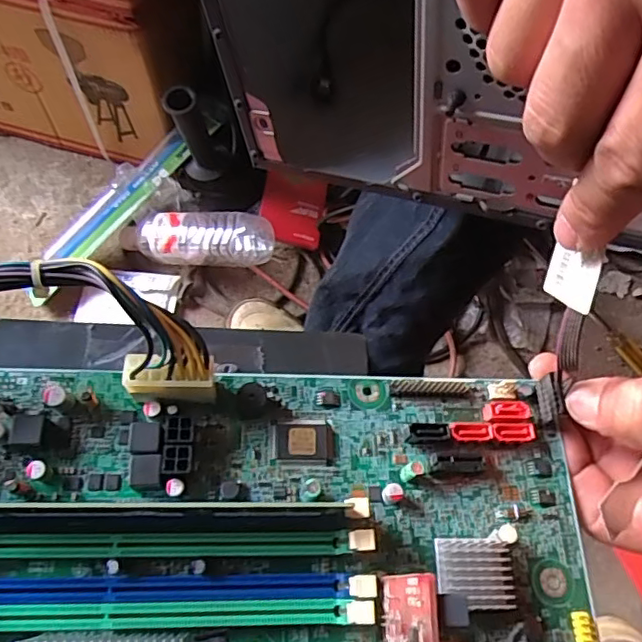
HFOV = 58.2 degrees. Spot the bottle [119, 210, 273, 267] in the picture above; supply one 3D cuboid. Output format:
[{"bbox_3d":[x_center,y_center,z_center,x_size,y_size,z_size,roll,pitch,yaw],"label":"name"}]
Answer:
[{"bbox_3d":[-0.174,-0.107,0.761,0.235,0.057,0.061,4,63,22],"label":"bottle"}]

